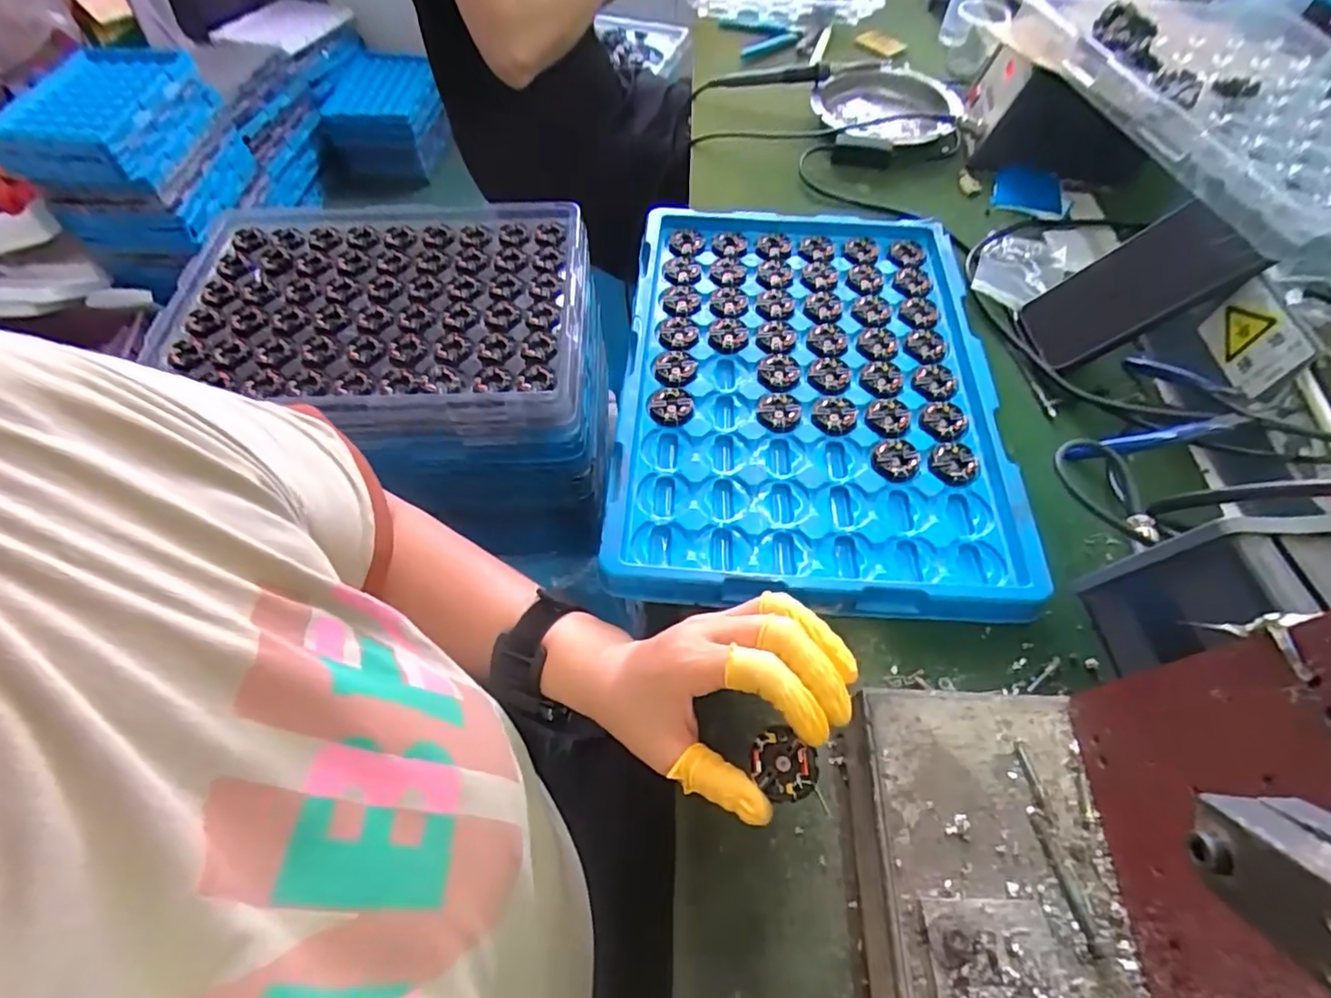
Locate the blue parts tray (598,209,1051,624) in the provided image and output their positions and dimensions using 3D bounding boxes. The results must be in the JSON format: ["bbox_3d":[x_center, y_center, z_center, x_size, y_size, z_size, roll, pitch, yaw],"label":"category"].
[{"bbox_3d":[0.109,-0.097,0.469,0.279,0.030,0.383,4,55,1],"label":"blue parts tray"}]

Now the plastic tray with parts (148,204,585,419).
[{"bbox_3d":[-0.275,-0.195,0.580,0.379,0.029,0.288,1,55,-1],"label":"plastic tray with parts"}]

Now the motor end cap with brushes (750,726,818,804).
[{"bbox_3d":[0.054,0.122,0.273,0.030,0.010,0.025,22,73,39],"label":"motor end cap with brushes"}]

